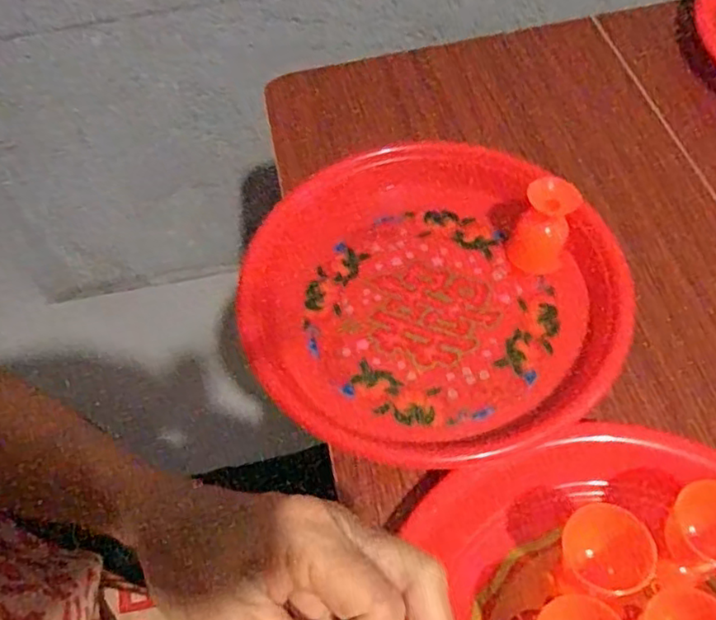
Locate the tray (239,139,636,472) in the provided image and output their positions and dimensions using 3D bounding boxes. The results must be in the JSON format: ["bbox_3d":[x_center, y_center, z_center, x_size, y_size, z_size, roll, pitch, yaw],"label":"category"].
[{"bbox_3d":[0.047,-0.012,0.443,0.243,0.029,0.247,-30,62,-14],"label":"tray"}]

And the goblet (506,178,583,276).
[{"bbox_3d":[0.127,-0.056,0.441,0.037,0.060,0.033,14,61,12],"label":"goblet"}]

